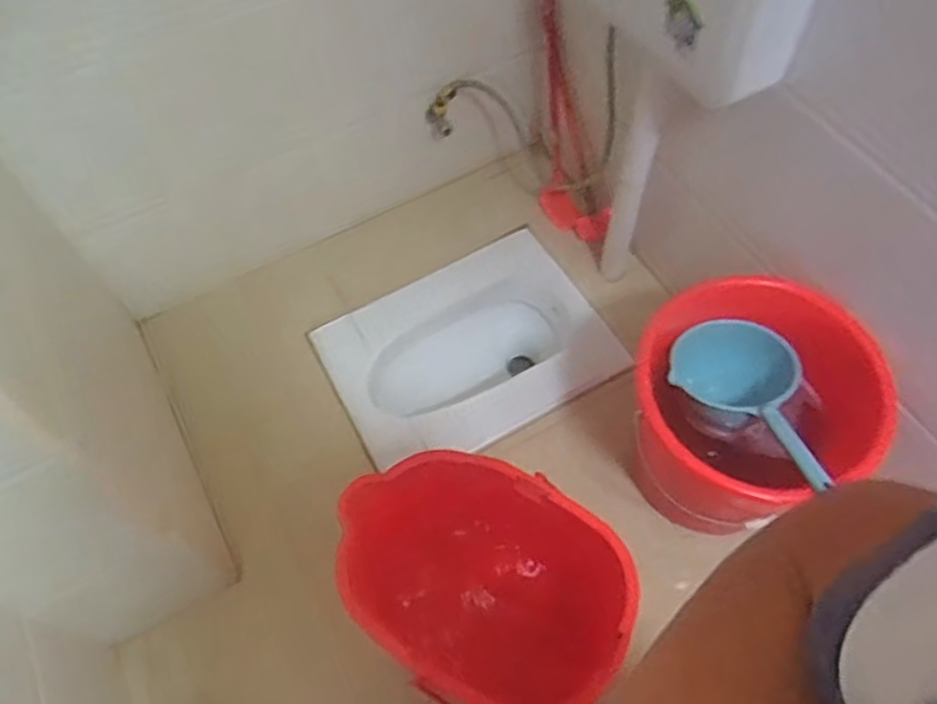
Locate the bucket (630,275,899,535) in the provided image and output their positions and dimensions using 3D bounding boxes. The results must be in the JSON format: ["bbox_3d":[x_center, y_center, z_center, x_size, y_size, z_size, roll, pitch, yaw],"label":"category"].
[{"bbox_3d":[0.419,0.109,1.178,0.357,0.321,0.340,-1,60,2],"label":"bucket"}]

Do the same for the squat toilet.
[{"bbox_3d":[-0.001,0.037,1.567,0.540,0.213,0.425,-27,62,-12],"label":"squat toilet"}]

